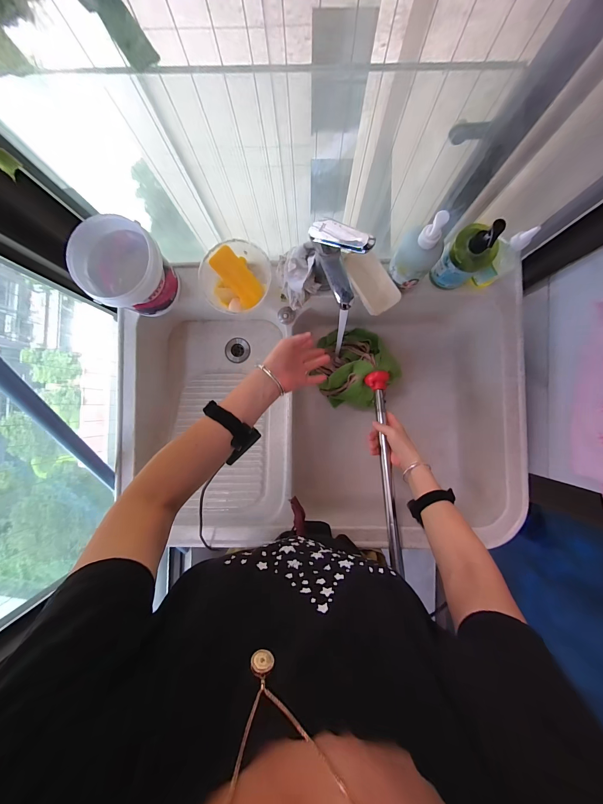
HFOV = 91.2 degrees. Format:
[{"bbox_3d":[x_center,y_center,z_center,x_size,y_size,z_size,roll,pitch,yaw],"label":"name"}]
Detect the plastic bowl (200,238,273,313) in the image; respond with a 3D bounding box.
[{"bbox_3d":[-0.136,-0.253,0.610,0.138,0.058,0.132,0,89,0],"label":"plastic bowl"}]

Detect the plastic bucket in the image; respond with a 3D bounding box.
[{"bbox_3d":[-0.327,-0.245,0.566,0.142,0.137,0.142,0,89,0],"label":"plastic bucket"}]

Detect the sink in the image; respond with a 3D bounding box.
[{"bbox_3d":[0.033,0.020,0.745,0.846,0.267,0.555,0,89,0],"label":"sink"}]

